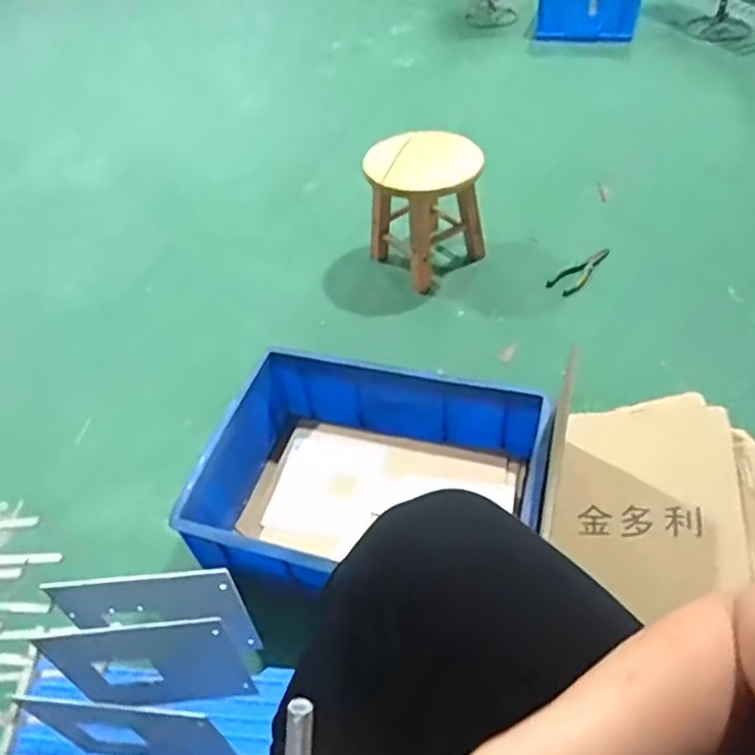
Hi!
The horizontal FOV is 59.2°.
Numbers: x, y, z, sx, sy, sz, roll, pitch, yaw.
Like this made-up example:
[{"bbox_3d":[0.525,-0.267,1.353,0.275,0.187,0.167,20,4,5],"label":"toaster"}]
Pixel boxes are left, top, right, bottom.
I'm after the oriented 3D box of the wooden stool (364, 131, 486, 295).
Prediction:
[{"bbox_3d":[0.111,-0.380,1.528,0.263,0.303,0.224,-1,45,6],"label":"wooden stool"}]

